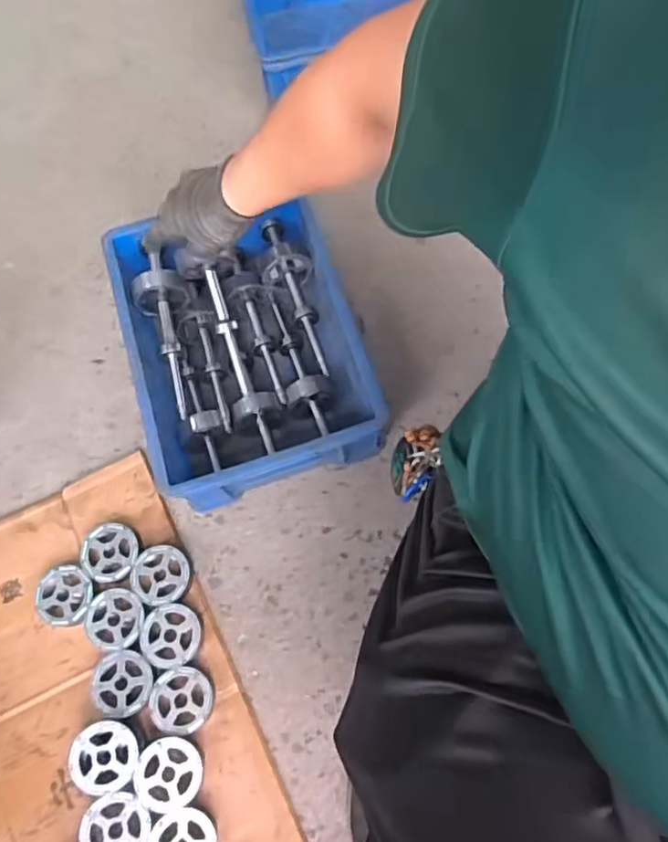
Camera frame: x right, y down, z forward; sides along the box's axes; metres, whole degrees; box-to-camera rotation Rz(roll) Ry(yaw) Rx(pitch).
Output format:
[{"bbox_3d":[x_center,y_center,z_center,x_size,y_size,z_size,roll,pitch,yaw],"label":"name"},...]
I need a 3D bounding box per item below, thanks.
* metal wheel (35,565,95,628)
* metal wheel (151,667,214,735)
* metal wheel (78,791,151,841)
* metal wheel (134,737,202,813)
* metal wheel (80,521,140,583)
[{"bbox_3d":[-0.360,0.234,0.813,0.072,0.026,0.076,0,71,1],"label":"metal wheel"},{"bbox_3d":[-0.191,0.350,0.764,0.080,0.026,0.075,0,71,1],"label":"metal wheel"},{"bbox_3d":[-0.255,0.476,0.700,0.076,0.016,0.076,0,71,1],"label":"metal wheel"},{"bbox_3d":[-0.197,0.421,0.722,0.075,0.015,0.077,0,71,1],"label":"metal wheel"},{"bbox_3d":[-0.304,0.180,0.831,0.079,0.027,0.079,0,71,1],"label":"metal wheel"}]

